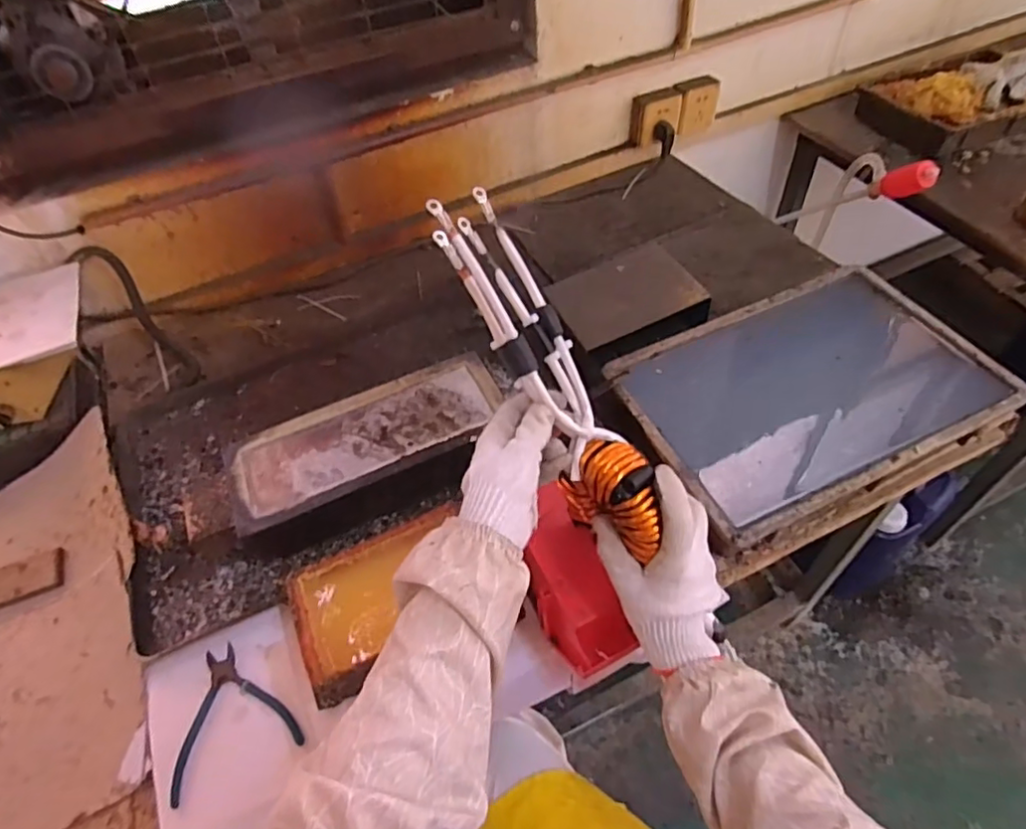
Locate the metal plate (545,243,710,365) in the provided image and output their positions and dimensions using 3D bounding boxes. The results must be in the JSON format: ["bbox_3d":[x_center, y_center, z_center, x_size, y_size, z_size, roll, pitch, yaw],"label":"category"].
[{"bbox_3d":[0.166,-0.170,0.898,0.205,0.050,0.151,-21,52,-11],"label":"metal plate"}]

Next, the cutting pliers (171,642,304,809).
[{"bbox_3d":[-0.299,0.307,0.625,0.122,0.008,0.127,-25,53,-14],"label":"cutting pliers"}]

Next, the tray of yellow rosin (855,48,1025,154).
[{"bbox_3d":[0.955,-0.674,1.259,0.372,0.104,0.242,-20,52,-10],"label":"tray of yellow rosin"}]

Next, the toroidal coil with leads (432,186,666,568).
[{"bbox_3d":[0.027,-0.033,0.518,0.065,0.099,0.324,-29,89,-17],"label":"toroidal coil with leads"}]

